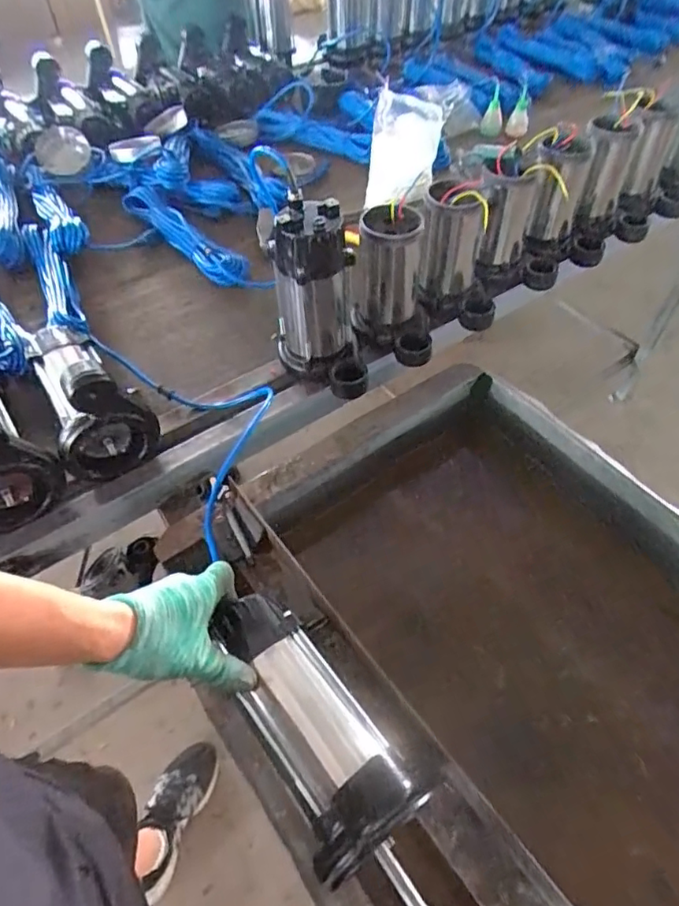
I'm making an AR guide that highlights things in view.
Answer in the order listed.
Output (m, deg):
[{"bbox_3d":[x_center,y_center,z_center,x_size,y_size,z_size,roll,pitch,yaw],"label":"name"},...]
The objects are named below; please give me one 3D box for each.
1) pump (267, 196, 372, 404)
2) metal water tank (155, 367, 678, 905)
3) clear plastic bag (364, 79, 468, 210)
[{"bbox_3d":[-0.027,-0.201,0.763,0.108,0.221,0.144,-14,53,-10],"label":"pump"},{"bbox_3d":[0.208,0.279,0.656,0.582,0.253,0.748,-32,58,-22],"label":"metal water tank"},{"bbox_3d":[0.126,-0.588,1.076,0.141,0.194,0.078,0,51,1],"label":"clear plastic bag"}]

